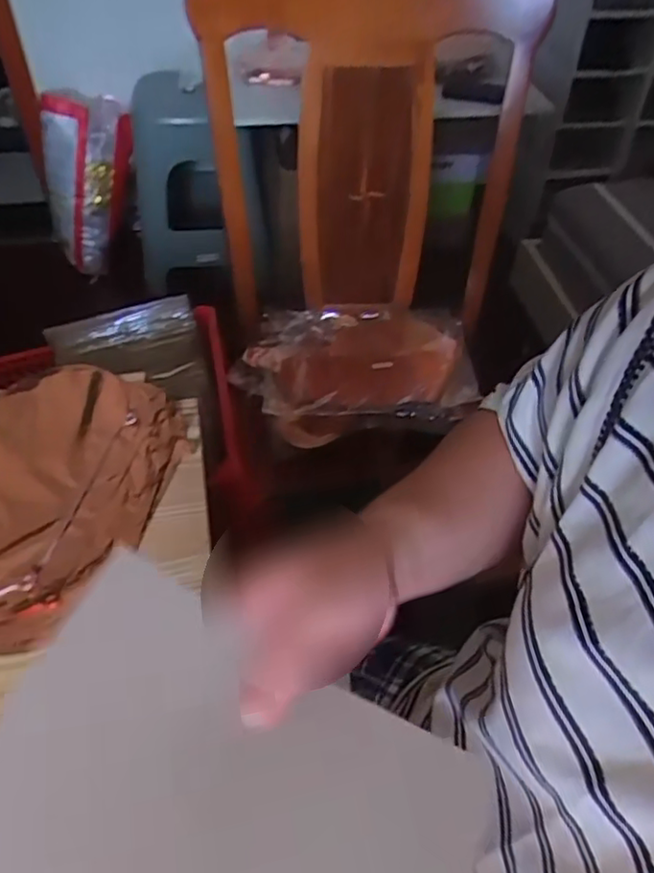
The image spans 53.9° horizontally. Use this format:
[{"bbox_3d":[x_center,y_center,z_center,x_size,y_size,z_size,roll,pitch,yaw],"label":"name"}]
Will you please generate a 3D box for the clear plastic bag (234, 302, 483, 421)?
[{"bbox_3d":[0.043,-0.122,0.972,0.339,0.038,0.273,3,47,1],"label":"clear plastic bag"}]

